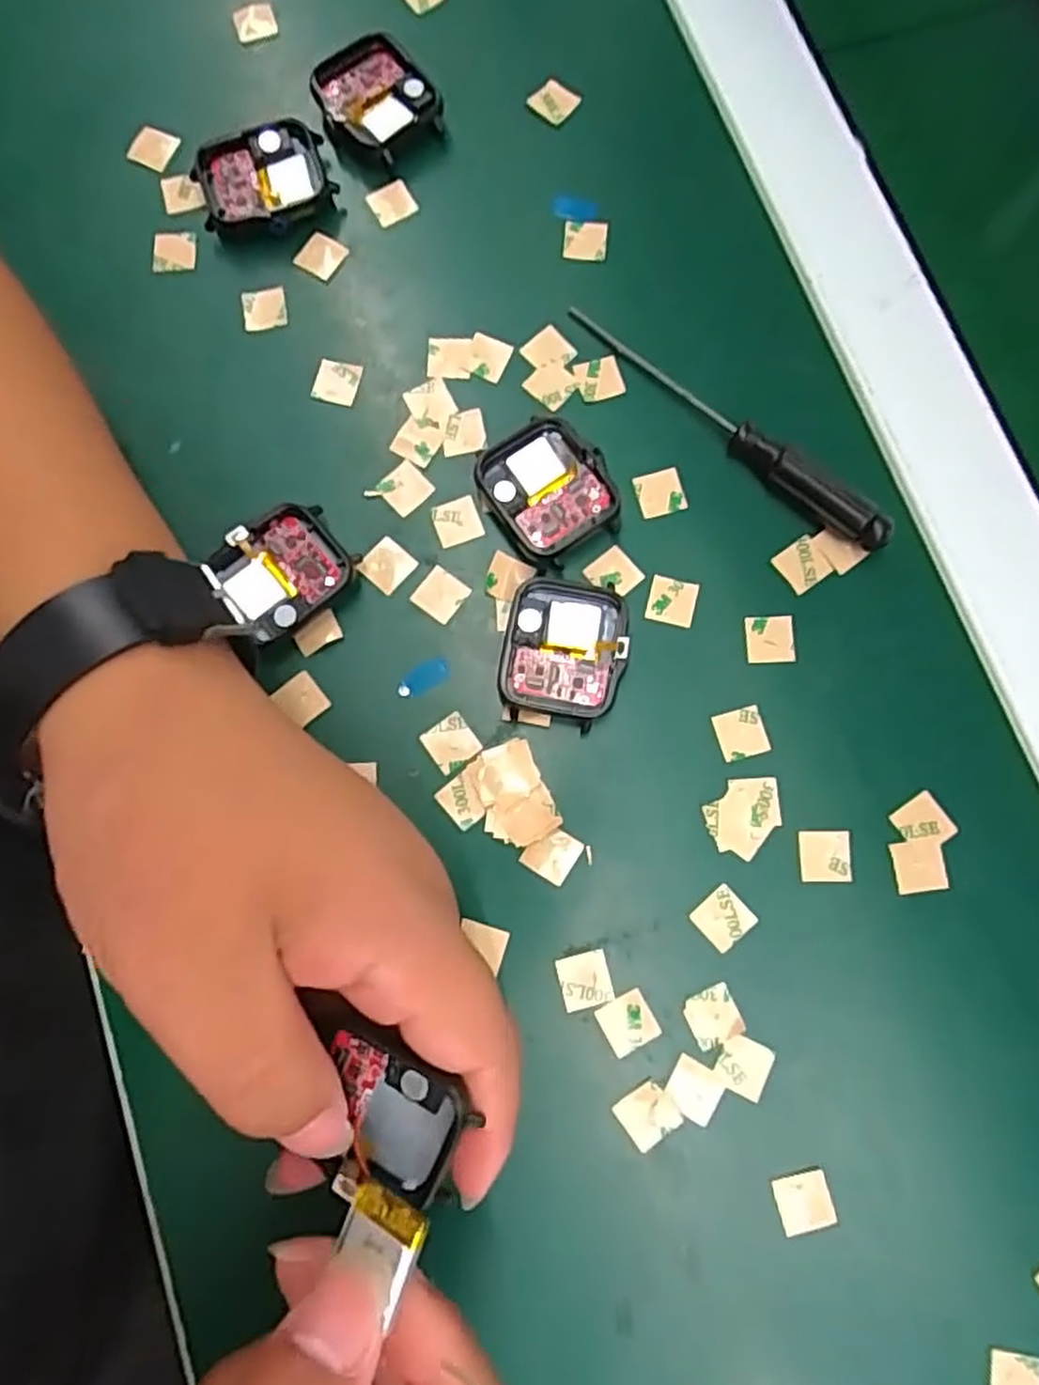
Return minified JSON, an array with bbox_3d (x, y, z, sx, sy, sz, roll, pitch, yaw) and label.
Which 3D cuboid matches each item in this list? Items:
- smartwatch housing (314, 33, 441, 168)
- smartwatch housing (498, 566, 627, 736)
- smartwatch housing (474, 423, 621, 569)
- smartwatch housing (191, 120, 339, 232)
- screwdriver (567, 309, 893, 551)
[{"bbox_3d":[-0.052,-0.217,0.276,0.039,0.015,0.040,-38,82,-6],"label":"smartwatch housing"},{"bbox_3d":[0.014,-0.013,0.241,0.038,0.012,0.045,11,80,2],"label":"smartwatch housing"},{"bbox_3d":[0.010,-0.067,0.251,0.036,0.010,0.046,-35,81,-6],"label":"smartwatch housing"},{"bbox_3d":[-0.093,-0.185,0.273,0.047,0.014,0.038,-16,80,-2],"label":"smartwatch housing"},{"bbox_3d":[0.068,-0.090,0.250,0.130,0.017,0.010,41,83,7],"label":"screwdriver"}]

